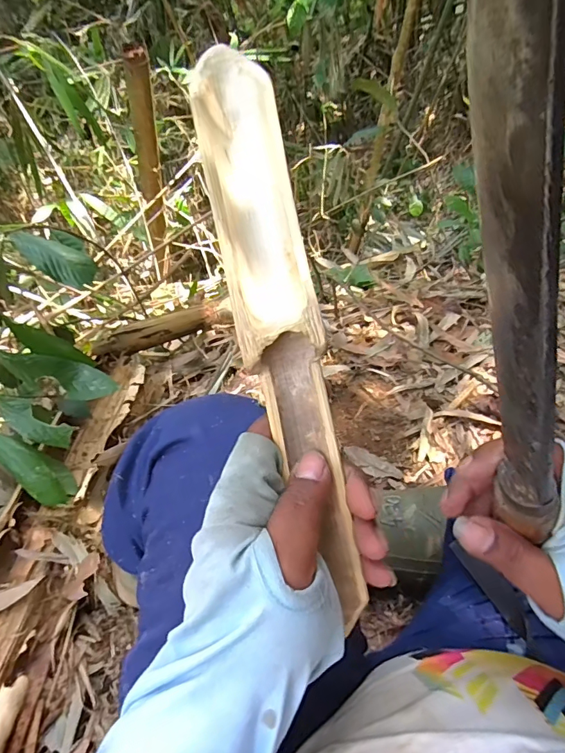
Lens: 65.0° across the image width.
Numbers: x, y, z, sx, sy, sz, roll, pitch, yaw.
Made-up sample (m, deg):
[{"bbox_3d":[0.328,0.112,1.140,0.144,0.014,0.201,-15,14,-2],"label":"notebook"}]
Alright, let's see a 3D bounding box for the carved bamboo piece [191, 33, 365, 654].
[{"bbox_3d":[0.002,-0.016,0.219,0.041,0.022,0.286,-15,95,-12],"label":"carved bamboo piece"}]

